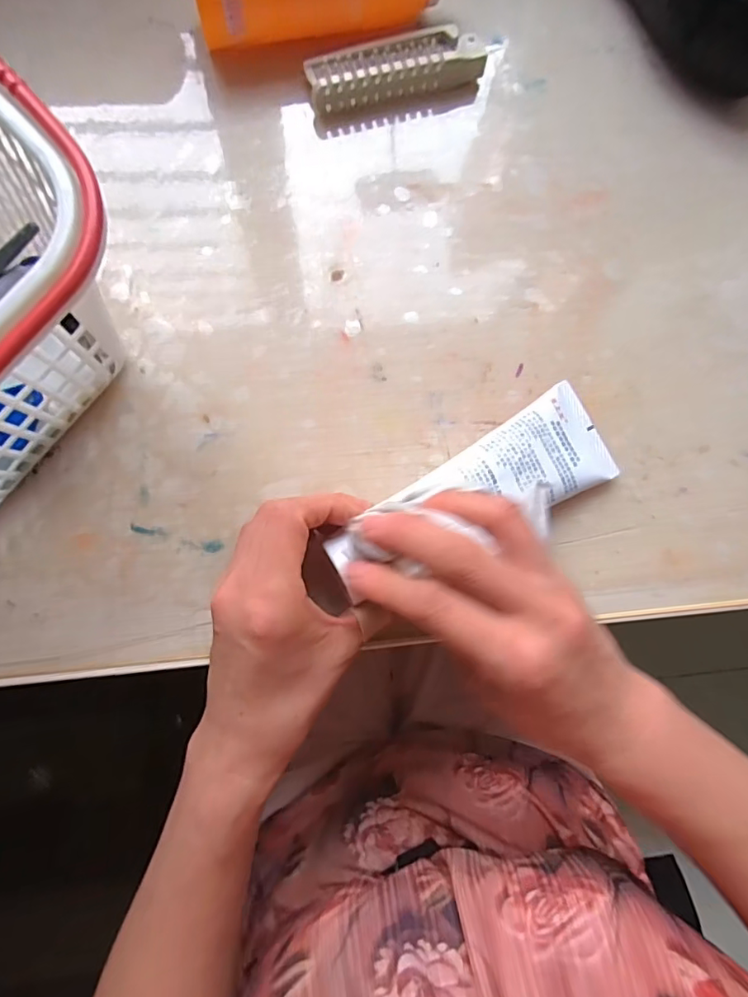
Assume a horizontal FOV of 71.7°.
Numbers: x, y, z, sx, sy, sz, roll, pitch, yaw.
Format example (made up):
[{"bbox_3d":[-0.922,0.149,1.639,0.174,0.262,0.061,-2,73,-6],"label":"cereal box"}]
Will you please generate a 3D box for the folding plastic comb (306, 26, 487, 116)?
[{"bbox_3d":[0.012,-0.258,0.313,0.105,0.025,0.030,-19,85,-4],"label":"folding plastic comb"}]

